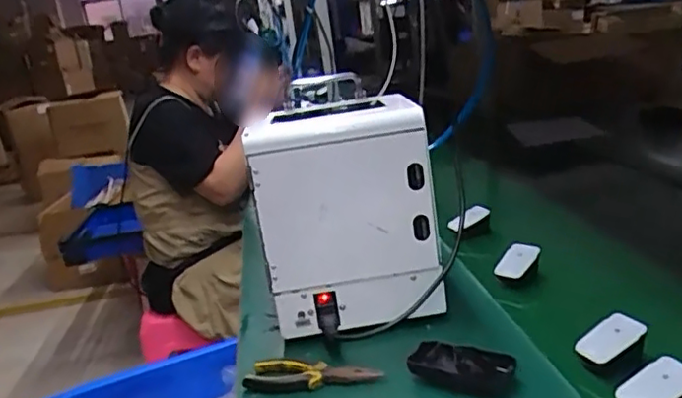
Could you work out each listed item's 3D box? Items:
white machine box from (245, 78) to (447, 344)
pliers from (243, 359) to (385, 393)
[{"bbox_3d":[-0.001,0.003,0.862,0.211,0.278,0.228,-10,17,-3],"label":"white machine box"},{"bbox_3d":[-0.035,0.201,0.711,0.151,0.022,0.047,-3,18,20],"label":"pliers"}]

